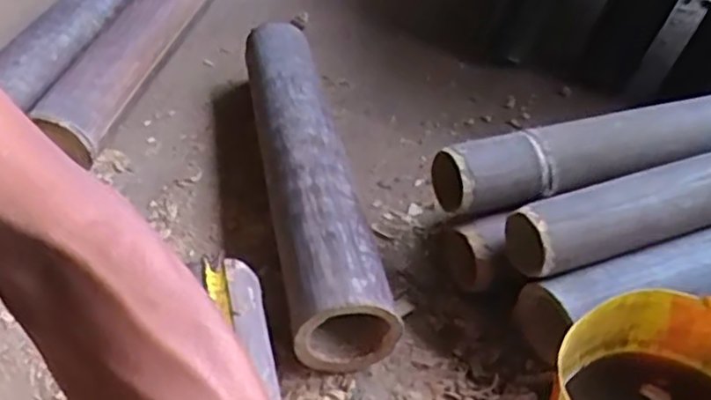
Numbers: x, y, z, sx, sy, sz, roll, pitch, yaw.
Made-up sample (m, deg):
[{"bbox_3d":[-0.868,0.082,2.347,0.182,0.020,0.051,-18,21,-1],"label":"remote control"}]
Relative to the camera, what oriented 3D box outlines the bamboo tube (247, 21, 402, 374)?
[{"bbox_3d":[-0.054,-0.044,0.729,0.078,0.075,0.485,-7,40,-9],"label":"bamboo tube"}]

